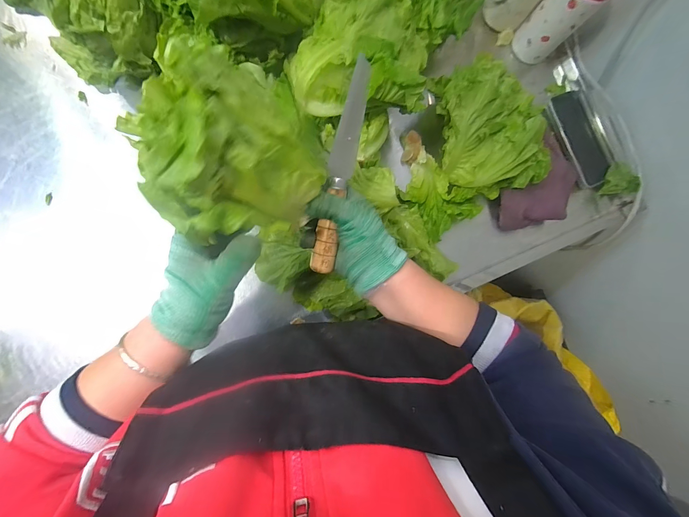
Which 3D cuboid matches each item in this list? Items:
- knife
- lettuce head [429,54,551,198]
[{"bbox_3d":[-0.004,-0.083,0.304,0.024,0.014,0.199,12,98,-6],"label":"knife"},{"bbox_3d":[0.204,-0.189,0.453,0.131,0.077,0.192,-19,88,-9],"label":"lettuce head"}]

